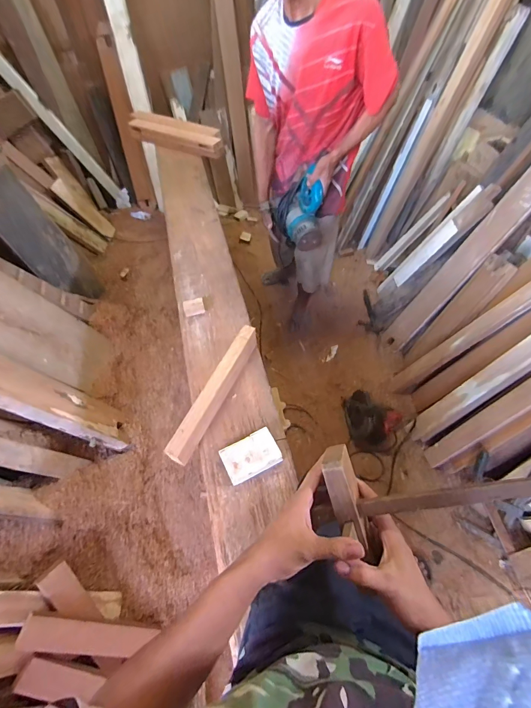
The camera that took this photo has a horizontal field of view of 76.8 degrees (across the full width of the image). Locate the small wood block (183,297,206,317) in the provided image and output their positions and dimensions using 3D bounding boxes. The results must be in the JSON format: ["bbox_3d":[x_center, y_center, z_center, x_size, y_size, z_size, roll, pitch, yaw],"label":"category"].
[{"bbox_3d":[-0.214,-0.142,1.006,0.059,0.033,0.038,-12,55,-9],"label":"small wood block"}]

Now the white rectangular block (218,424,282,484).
[{"bbox_3d":[-0.031,0.230,0.746,0.120,0.042,0.083,-22,57,-16],"label":"white rectangular block"}]

